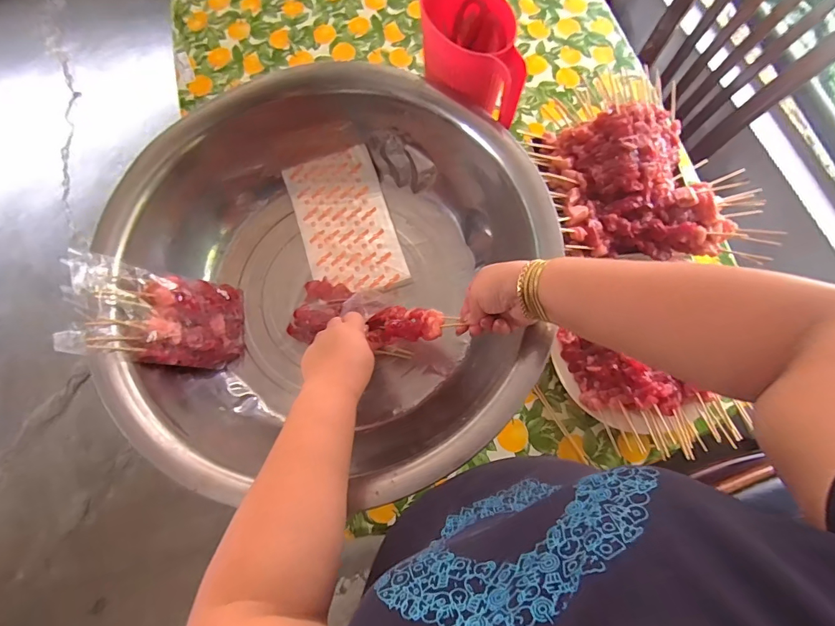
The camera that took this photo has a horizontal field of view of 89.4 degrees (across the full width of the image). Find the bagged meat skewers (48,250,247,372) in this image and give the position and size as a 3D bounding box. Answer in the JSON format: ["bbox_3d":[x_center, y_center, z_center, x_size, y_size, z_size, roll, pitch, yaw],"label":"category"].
[{"bbox_3d":[-0.344,0.003,0.583,0.051,0.235,0.140,-15,74,33],"label":"bagged meat skewers"}]

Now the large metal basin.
[{"bbox_3d":[-0.104,-0.037,0.605,0.589,0.150,0.548,0,73,1],"label":"large metal basin"}]

